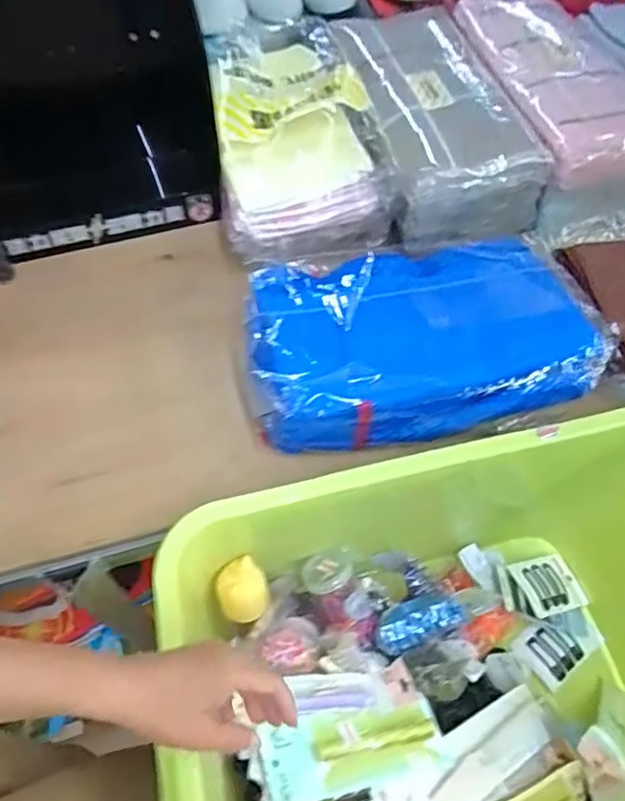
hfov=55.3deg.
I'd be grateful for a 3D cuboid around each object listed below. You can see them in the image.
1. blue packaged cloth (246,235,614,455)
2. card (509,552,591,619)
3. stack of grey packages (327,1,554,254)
[{"bbox_3d":[0.114,-0.064,0.627,0.371,0.068,0.202,-11,61,-8],"label":"blue packaged cloth"},{"bbox_3d":[0.305,0.241,0.779,0.103,0.014,0.073,-2,55,-30],"label":"card"},{"bbox_3d":[0.159,-0.343,0.748,0.180,0.116,0.348,-10,60,-7],"label":"stack of grey packages"}]

